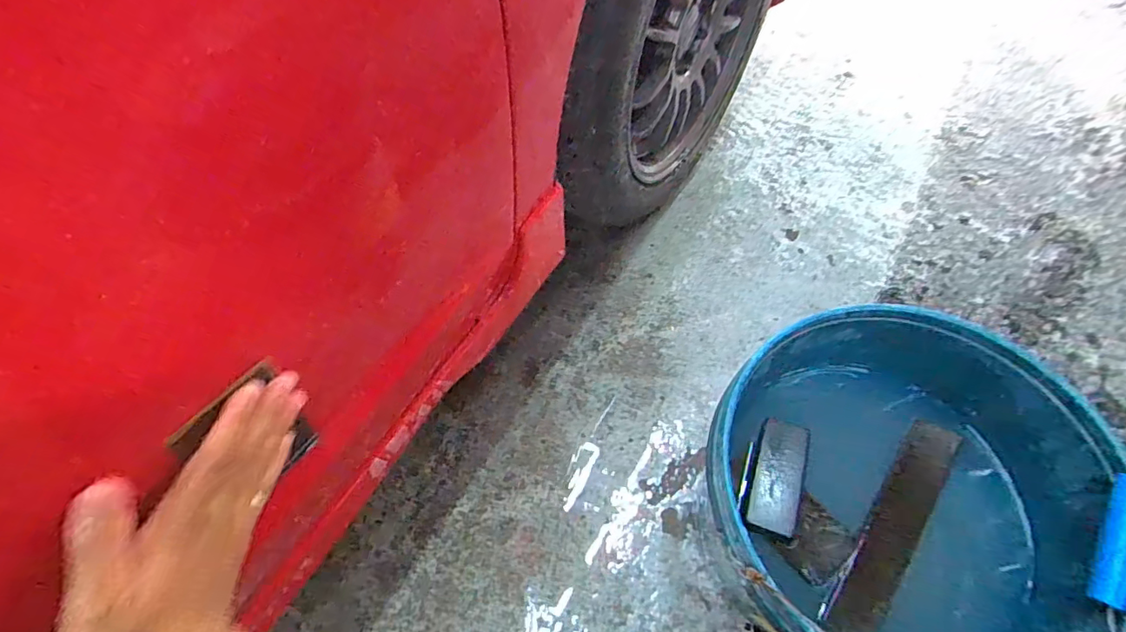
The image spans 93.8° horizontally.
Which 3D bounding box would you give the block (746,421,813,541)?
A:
[{"bbox_3d":[0.207,0.153,0.502,0.045,0.014,0.111,16,64,14],"label":"block"}]

